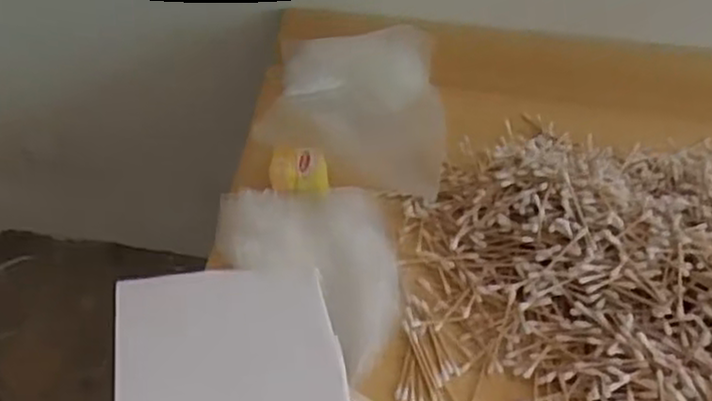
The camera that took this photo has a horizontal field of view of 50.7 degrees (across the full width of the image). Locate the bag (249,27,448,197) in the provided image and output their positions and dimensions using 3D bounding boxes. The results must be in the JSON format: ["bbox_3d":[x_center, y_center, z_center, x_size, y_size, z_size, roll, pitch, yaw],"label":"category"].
[{"bbox_3d":[0.001,-0.102,0.751,0.181,0.056,0.192,9,46,5],"label":"bag"}]

